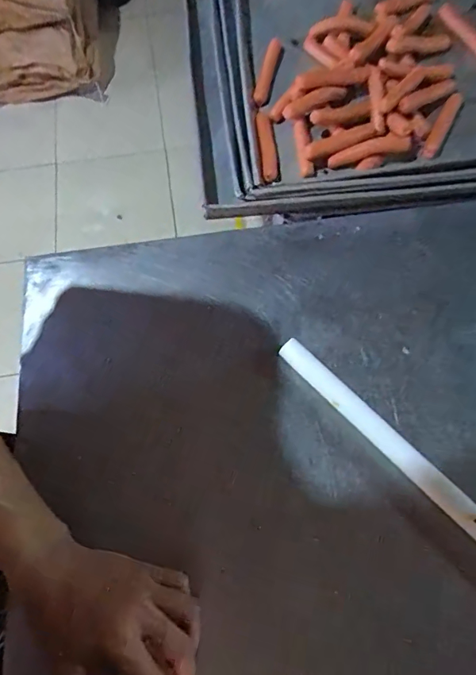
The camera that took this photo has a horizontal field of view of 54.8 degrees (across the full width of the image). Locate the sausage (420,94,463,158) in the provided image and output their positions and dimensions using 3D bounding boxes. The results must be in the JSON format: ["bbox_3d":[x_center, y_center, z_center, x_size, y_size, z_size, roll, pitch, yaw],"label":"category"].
[{"bbox_3d":[0.237,-0.246,0.532,0.018,0.013,0.105,27,69,11],"label":"sausage"}]

